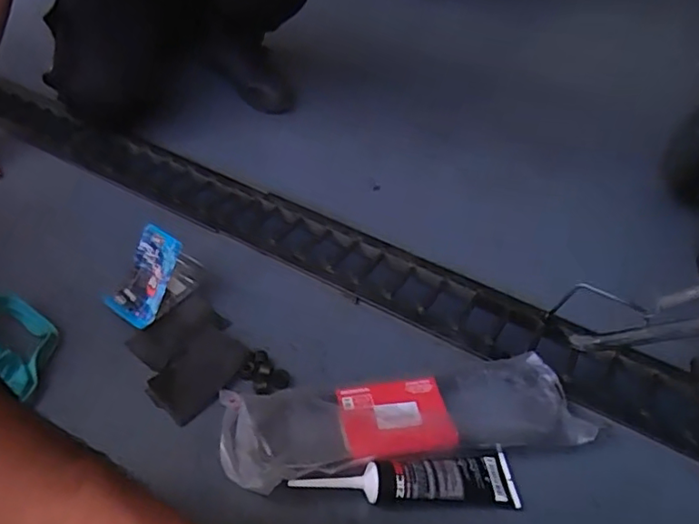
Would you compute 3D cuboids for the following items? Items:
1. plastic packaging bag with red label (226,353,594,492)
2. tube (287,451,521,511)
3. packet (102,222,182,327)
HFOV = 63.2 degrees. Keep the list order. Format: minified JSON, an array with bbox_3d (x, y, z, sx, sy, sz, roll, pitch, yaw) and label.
[{"bbox_3d":[0.067,0.175,0.647,0.415,0.045,0.121,-5,43,-13],"label":"plastic packaging bag with red label"},{"bbox_3d":[0.060,0.230,0.588,0.238,0.033,0.056,-1,42,-9],"label":"tube"},{"bbox_3d":[-0.263,0.017,0.731,0.074,0.122,0.018,27,7,25],"label":"packet"}]

